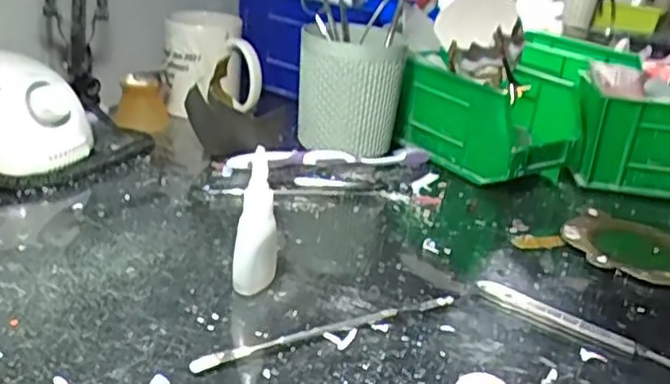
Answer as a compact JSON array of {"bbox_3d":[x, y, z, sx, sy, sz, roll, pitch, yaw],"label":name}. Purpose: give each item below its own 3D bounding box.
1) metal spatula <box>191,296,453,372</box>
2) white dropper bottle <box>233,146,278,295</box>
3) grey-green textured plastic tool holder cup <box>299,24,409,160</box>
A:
[{"bbox_3d":[-0.002,0.077,0.396,0.163,0.006,0.012,-8,27,-28],"label":"metal spatula"},{"bbox_3d":[-0.047,0.020,0.418,0.018,0.084,0.025,18,26,26],"label":"white dropper bottle"},{"bbox_3d":[0.014,-0.094,0.658,0.094,0.111,0.093,6,24,-1],"label":"grey-green textured plastic tool holder cup"}]

